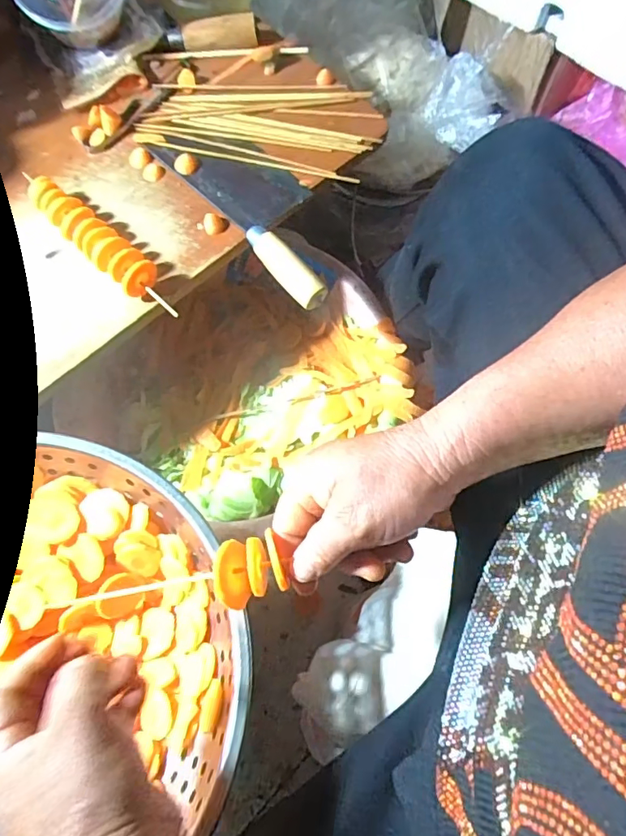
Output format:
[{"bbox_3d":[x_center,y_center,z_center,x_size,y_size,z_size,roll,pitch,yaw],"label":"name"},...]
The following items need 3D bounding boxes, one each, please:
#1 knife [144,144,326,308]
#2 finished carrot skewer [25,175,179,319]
[{"bbox_3d":[-0.051,-0.219,0.529,0.089,0.023,0.239,-38,74,-16],"label":"knife"},{"bbox_3d":[-0.200,-0.164,0.482,0.177,0.033,0.035,39,72,13],"label":"finished carrot skewer"}]

